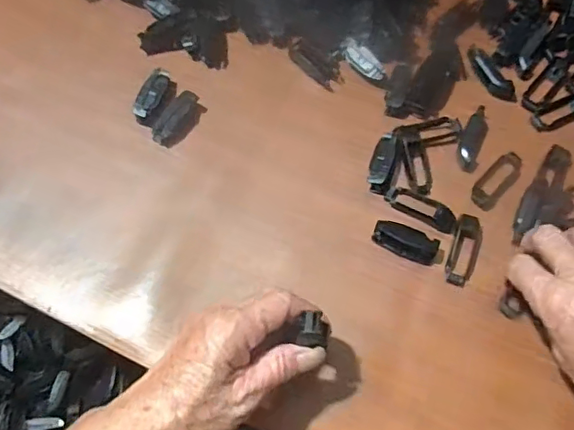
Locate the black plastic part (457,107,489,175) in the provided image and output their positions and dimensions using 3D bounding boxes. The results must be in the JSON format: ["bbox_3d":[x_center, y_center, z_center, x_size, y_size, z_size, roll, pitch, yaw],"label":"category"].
[{"bbox_3d":[0.152,-0.063,0.464,0.019,0.006,0.060,20,69,8],"label":"black plastic part"}]

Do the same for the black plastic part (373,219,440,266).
[{"bbox_3d":[0.089,0.020,0.424,0.049,0.014,0.018,20,69,7],"label":"black plastic part"}]

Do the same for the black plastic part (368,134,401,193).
[{"bbox_3d":[0.077,-0.041,0.452,0.021,0.014,0.049,16,68,6],"label":"black plastic part"}]

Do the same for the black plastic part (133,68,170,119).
[{"bbox_3d":[-0.112,-0.098,0.478,0.019,0.018,0.046,22,69,8],"label":"black plastic part"}]

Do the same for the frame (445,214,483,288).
[{"bbox_3d":[0.133,0.026,0.428,0.022,0.007,0.056,15,68,6],"label":"frame"}]

